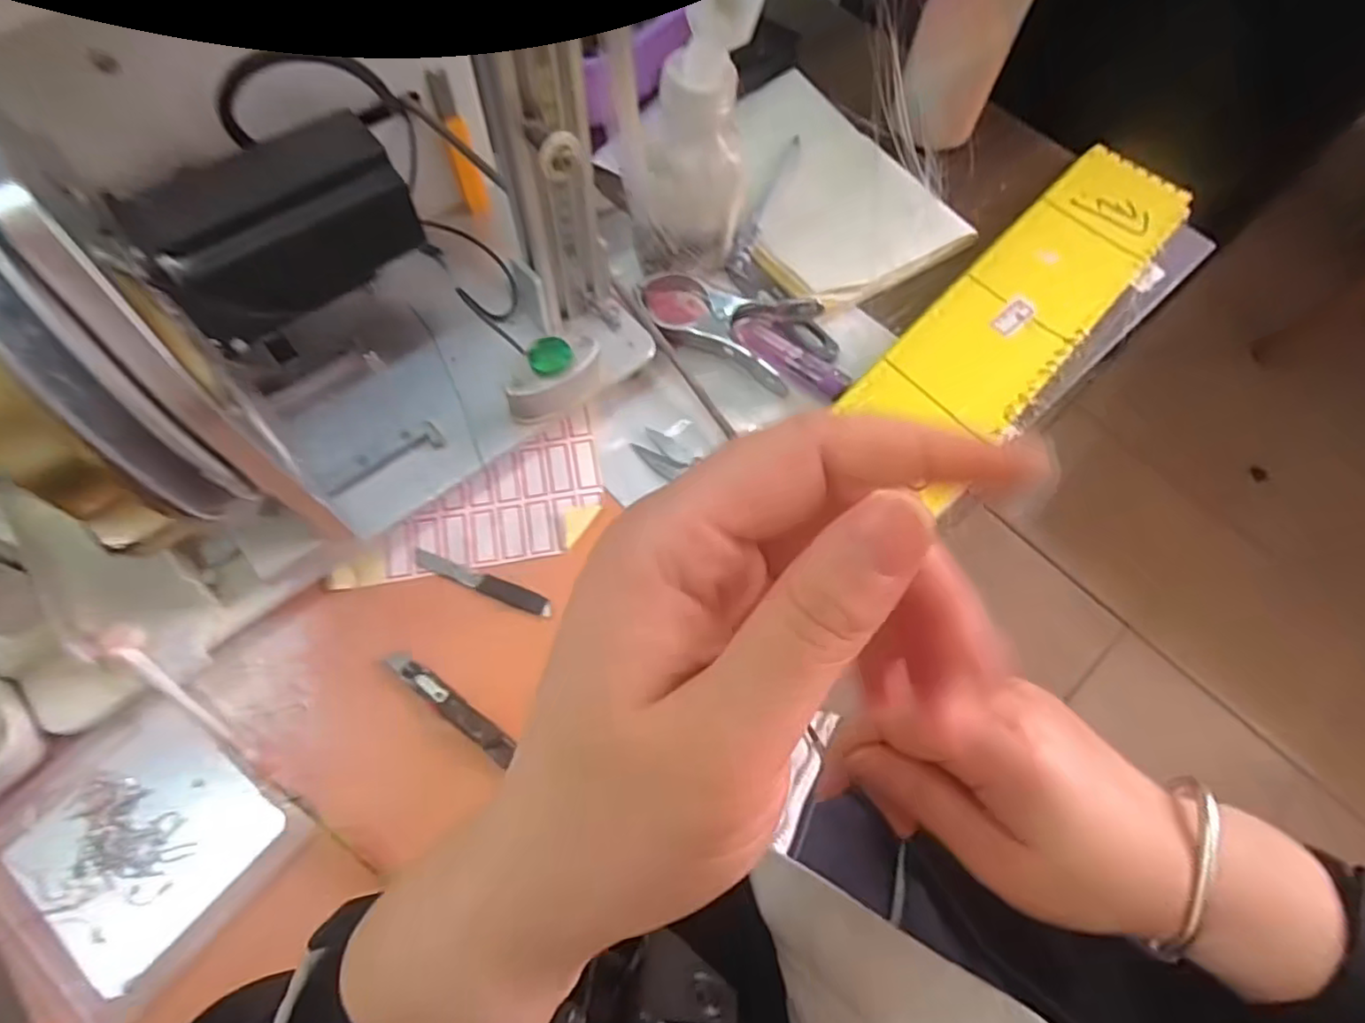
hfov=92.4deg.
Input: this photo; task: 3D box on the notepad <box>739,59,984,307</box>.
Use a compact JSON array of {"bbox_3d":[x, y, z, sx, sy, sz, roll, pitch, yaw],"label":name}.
[{"bbox_3d":[0.092,-0.229,0.466,0.134,0.019,0.191,-30,71,-15],"label":"notepad"}]

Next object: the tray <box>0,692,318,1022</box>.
[{"bbox_3d":[-0.237,0.144,0.286,0.107,0.022,0.108,39,69,13],"label":"tray"}]

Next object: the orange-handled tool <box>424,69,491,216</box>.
[{"bbox_3d":[-0.132,-0.214,0.392,0.015,0.089,0.016,-16,68,-10],"label":"orange-handled tool"}]

